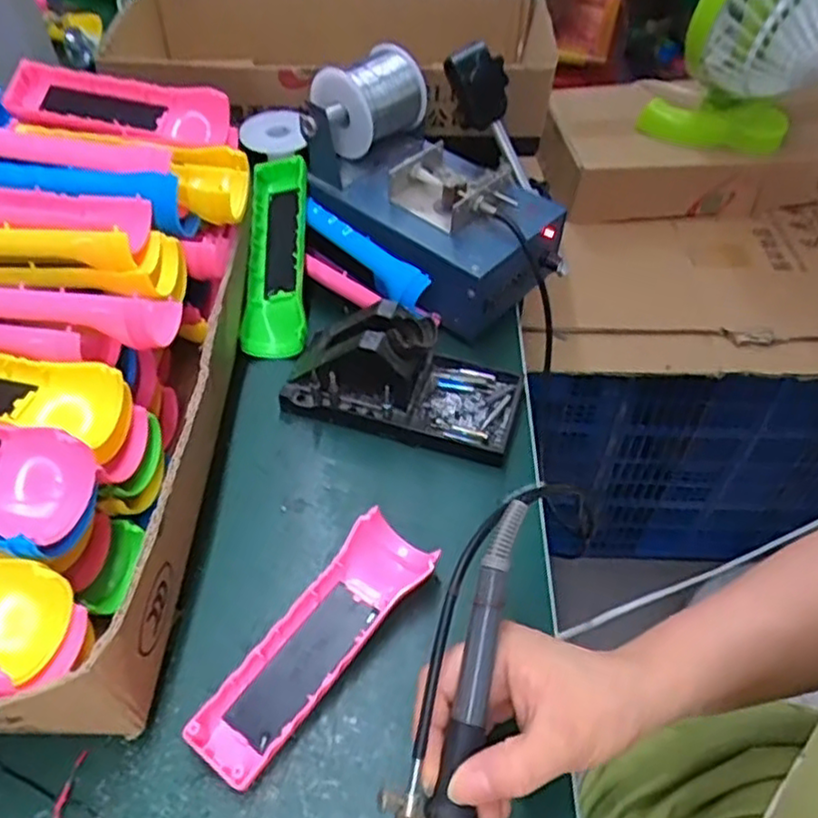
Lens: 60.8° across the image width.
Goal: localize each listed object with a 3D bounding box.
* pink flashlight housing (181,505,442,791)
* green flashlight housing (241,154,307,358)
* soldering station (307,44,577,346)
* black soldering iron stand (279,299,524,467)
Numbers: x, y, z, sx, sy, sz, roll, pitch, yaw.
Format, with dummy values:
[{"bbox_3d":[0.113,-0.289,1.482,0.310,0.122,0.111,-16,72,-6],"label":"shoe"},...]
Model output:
[{"bbox_3d":[-0.048,0.125,0.377,0.047,0.029,0.154,32,56,21],"label":"pink flashlight housing"},{"bbox_3d":[-0.100,-0.116,0.530,0.044,0.029,0.156,-1,75,-4],"label":"green flashlight housing"},{"bbox_3d":[0.018,-0.182,0.540,0.156,0.125,0.214,-35,61,-28],"label":"soldering station"},{"bbox_3d":[-0.002,-0.027,0.475,0.155,0.074,0.074,15,51,8],"label":"black soldering iron stand"}]

